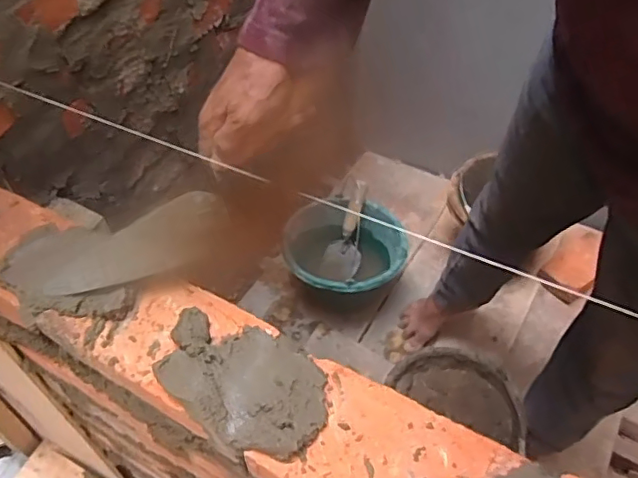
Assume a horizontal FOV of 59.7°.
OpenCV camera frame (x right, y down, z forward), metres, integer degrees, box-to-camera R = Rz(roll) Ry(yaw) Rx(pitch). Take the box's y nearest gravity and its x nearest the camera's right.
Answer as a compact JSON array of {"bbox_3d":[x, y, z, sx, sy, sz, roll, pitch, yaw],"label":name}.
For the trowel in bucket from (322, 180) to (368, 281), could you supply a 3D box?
[{"bbox_3d":[0.072,-0.021,1.312,0.094,0.049,0.234,15,91,14],"label":"trowel in bucket"}]

